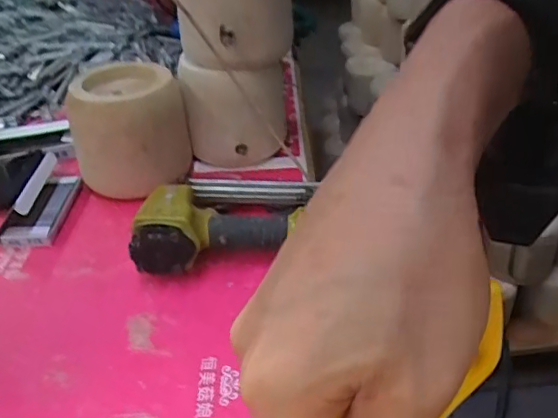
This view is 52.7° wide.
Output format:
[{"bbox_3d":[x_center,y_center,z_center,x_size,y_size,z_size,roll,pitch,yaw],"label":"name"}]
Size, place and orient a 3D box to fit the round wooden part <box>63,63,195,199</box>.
[{"bbox_3d":[-0.178,-0.093,0.679,0.127,0.130,0.127,-14,36,-13],"label":"round wooden part"}]

